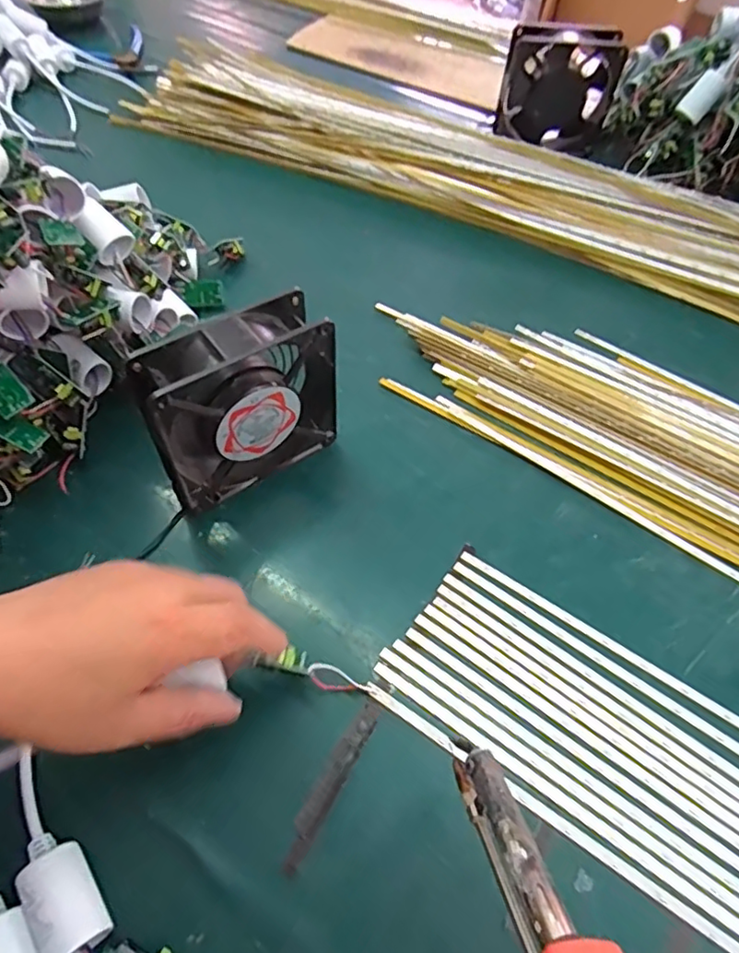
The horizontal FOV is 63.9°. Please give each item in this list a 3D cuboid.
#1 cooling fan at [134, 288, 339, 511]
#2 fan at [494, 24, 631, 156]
[{"bbox_3d":[-0.082,-0.046,0.387,0.120,0.120,0.038,-30,61,-21],"label":"cooling fan"},{"bbox_3d":[0.211,-0.436,0.674,0.127,0.113,0.036,0,55,-3],"label":"fan"}]

